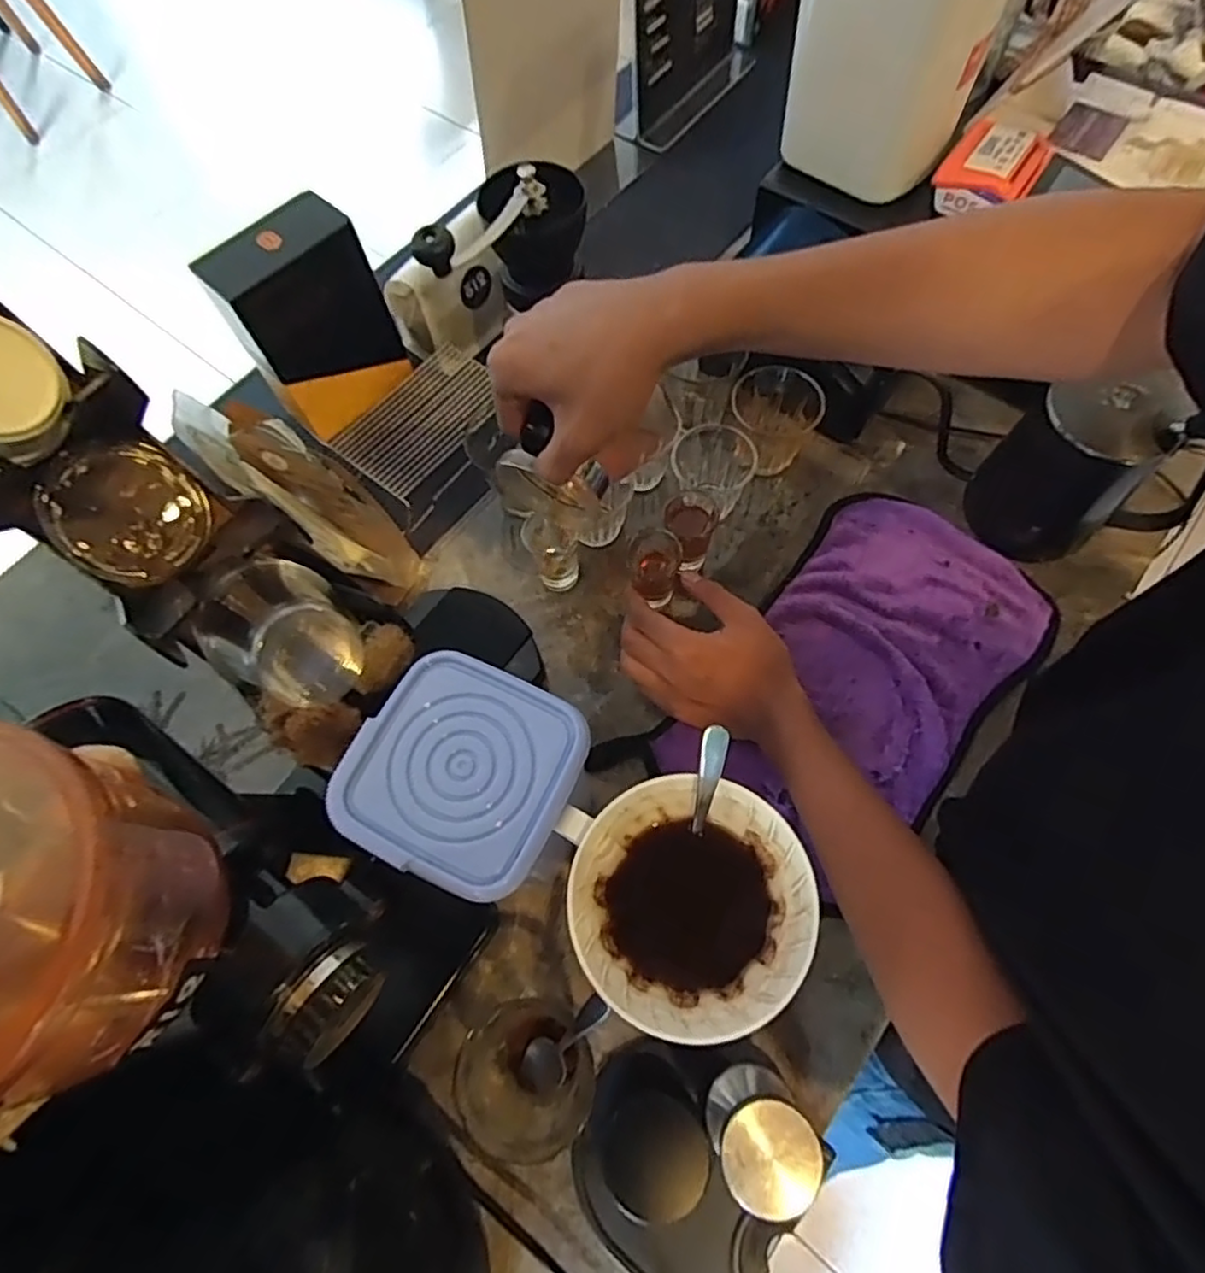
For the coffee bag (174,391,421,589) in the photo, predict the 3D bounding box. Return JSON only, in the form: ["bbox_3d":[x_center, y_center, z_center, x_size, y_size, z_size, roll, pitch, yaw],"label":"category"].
[{"bbox_3d":[-0.230,-0.108,0.538,0.070,0.210,0.070,2,59,48],"label":"coffee bag"}]

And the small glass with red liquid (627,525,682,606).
[{"bbox_3d":[0.041,-0.056,0.535,0.039,0.051,0.040,-1,67,2],"label":"small glass with red liquid"}]

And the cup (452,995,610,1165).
[{"bbox_3d":[-0.048,0.268,0.416,0.095,0.070,0.078,-5,67,1],"label":"cup"}]

